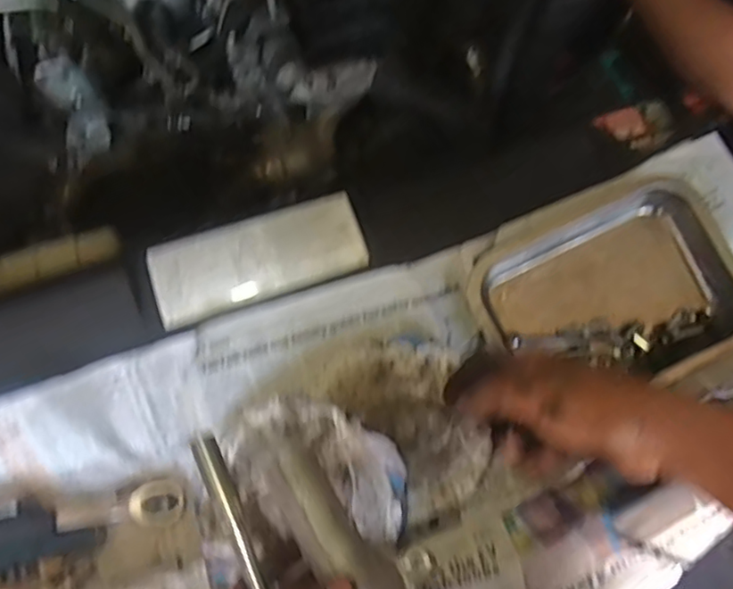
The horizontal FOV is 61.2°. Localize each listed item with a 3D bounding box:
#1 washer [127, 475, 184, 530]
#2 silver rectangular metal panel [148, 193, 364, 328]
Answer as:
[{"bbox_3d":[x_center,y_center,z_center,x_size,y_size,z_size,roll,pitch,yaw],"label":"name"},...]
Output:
[{"bbox_3d":[-0.198,0.198,0.589,0.044,0.026,0.042,-32,70,-12],"label":"washer"},{"bbox_3d":[-0.108,-0.037,0.626,0.210,0.029,0.082,-18,67,-7],"label":"silver rectangular metal panel"}]

